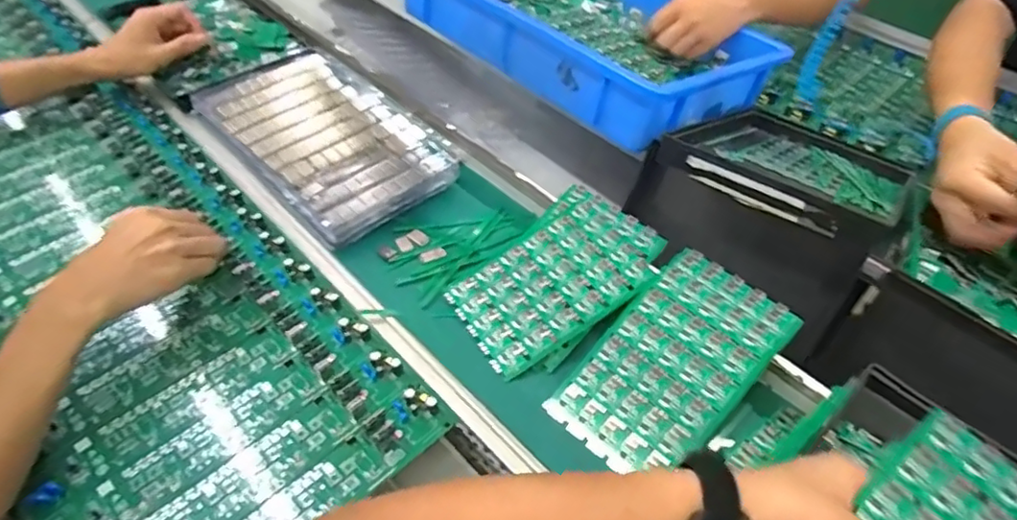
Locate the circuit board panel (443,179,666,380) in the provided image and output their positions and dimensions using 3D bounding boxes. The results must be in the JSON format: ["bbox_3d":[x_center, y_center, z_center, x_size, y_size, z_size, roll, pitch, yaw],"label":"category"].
[{"bbox_3d":[0.044,0.017,0.556,0.188,0.009,0.119,-42,62,-13],"label":"circuit board panel"}]

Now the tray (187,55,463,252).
[{"bbox_3d":[-0.208,-0.140,0.685,0.178,0.047,0.295,-34,57,-28],"label":"tray"}]

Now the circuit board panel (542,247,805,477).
[{"bbox_3d":[0.134,0.084,0.494,0.111,0.008,0.190,38,76,26],"label":"circuit board panel"}]

